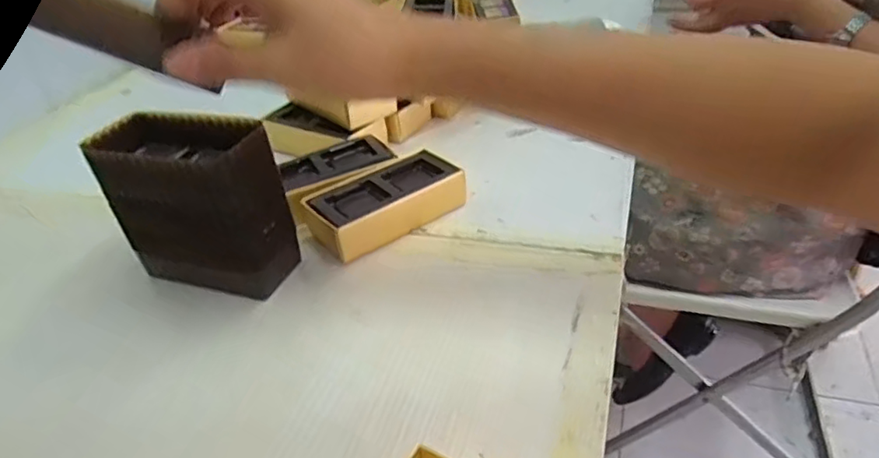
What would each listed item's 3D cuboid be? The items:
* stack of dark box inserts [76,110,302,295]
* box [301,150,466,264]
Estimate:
[{"bbox_3d":[-0.163,-0.019,0.412,0.122,0.109,0.059,8,38,20],"label":"stack of dark box inserts"},{"bbox_3d":[-0.040,-0.019,0.462,0.113,0.032,0.061,-27,40,-26],"label":"box"}]

